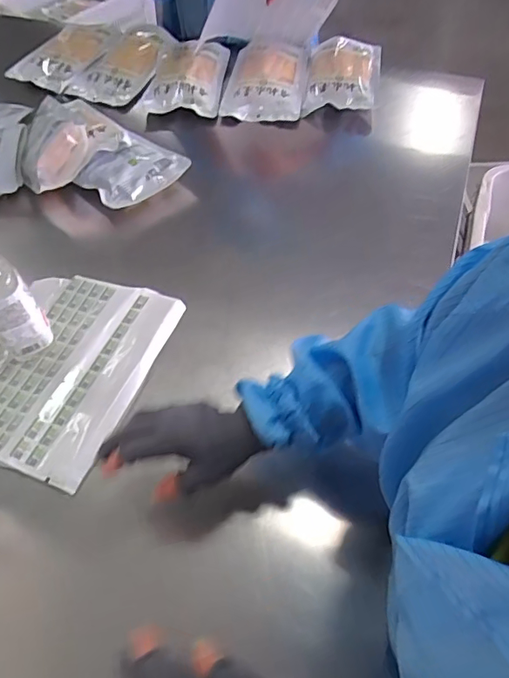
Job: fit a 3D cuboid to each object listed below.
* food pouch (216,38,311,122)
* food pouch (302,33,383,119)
[{"bbox_3d":[0.025,-0.551,1.032,0.167,0.054,0.236,5,55,6],"label":"food pouch"},{"bbox_3d":[0.189,-0.564,1.031,0.150,0.025,0.258,6,55,7],"label":"food pouch"}]

